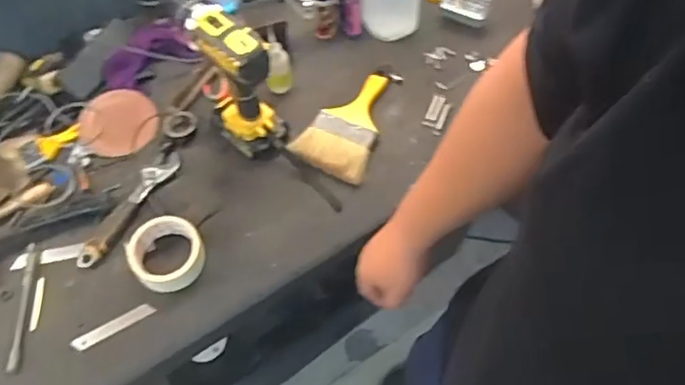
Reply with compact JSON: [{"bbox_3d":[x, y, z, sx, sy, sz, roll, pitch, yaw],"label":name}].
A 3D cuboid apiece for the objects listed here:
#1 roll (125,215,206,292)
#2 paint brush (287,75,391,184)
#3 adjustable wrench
[{"bbox_3d":[-0.232,0.079,0.790,0.094,0.040,0.092,-1,58,2],"label":"roll"},{"bbox_3d":[0.015,-0.112,0.910,0.114,0.021,0.195,23,62,15],"label":"paint brush"},{"bbox_3d":[-0.298,0.017,0.838,0.035,0.020,0.202,24,62,16],"label":"adjustable wrench"}]

